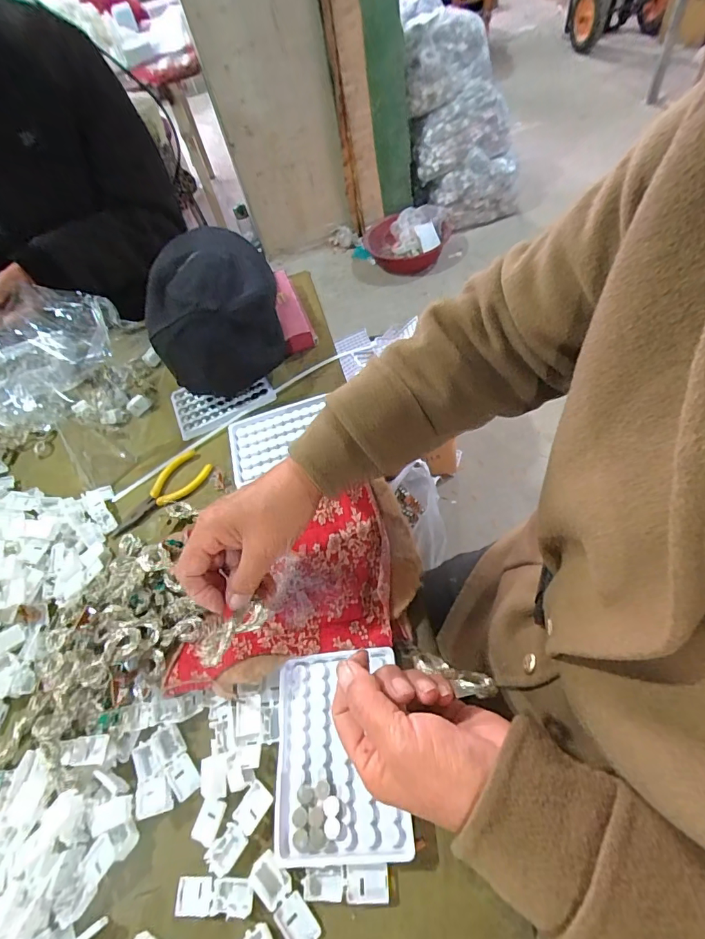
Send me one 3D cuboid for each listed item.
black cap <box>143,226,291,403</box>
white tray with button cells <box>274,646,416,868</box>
[{"bbox_3d":[-0.180,-0.225,0.582,0.149,0.120,0.227,-15,54,1],"label":"black cap"},{"bbox_3d":[-0.011,0.206,0.322,0.091,0.019,0.129,-10,54,4],"label":"white tray with button cells"}]

